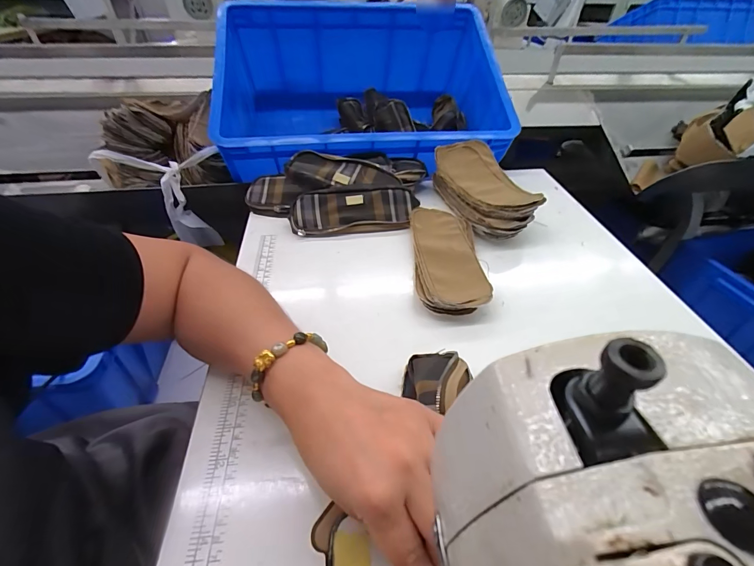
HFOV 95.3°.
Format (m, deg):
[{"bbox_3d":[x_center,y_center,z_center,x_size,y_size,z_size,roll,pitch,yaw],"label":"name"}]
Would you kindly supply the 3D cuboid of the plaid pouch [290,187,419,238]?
[{"bbox_3d":[-0.039,-0.107,0.511,0.174,0.020,0.075,-3,76,-5],"label":"plaid pouch"}]

